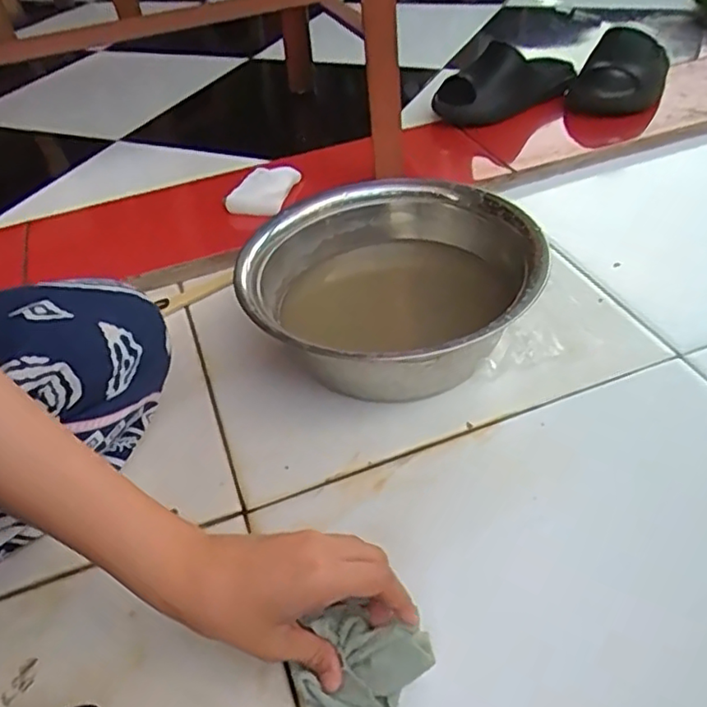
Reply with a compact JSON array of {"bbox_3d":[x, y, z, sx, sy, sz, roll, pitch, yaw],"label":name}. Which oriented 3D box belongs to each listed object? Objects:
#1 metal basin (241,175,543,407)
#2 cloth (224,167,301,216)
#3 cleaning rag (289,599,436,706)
[{"bbox_3d":[0.039,-0.054,0.594,0.252,0.107,0.252,-4,42,4],"label":"metal basin"},{"bbox_3d":[-0.116,-0.209,0.811,0.071,0.020,0.102,8,44,16],"label":"cloth"},{"bbox_3d":[0.004,0.184,0.380,0.066,0.025,0.064,24,50,30],"label":"cleaning rag"}]

